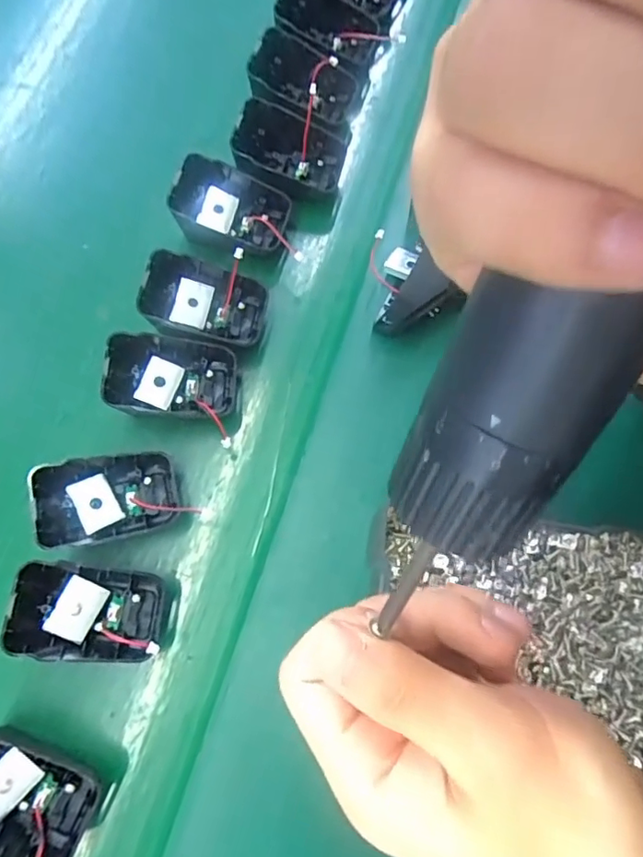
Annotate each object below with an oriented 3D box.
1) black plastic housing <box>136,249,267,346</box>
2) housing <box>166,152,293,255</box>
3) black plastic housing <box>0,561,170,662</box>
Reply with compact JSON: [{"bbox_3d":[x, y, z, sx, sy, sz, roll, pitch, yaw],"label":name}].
[{"bbox_3d":[-0.069,-0.072,0.324,0.069,0.041,0.049,8,74,2],"label":"black plastic housing"},{"bbox_3d":[-0.055,-0.131,0.340,0.065,0.041,0.053,9,74,3],"label":"housing"},{"bbox_3d":[-0.116,0.092,0.276,0.065,0.035,0.046,7,74,2],"label":"black plastic housing"}]

